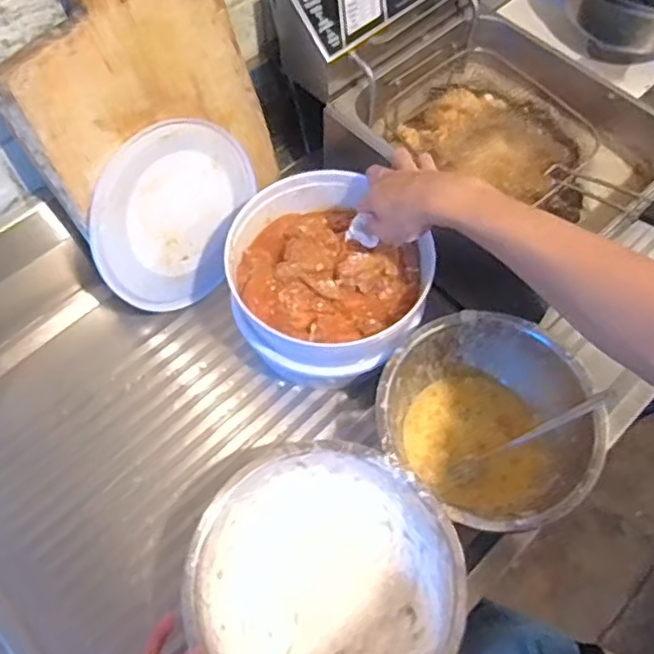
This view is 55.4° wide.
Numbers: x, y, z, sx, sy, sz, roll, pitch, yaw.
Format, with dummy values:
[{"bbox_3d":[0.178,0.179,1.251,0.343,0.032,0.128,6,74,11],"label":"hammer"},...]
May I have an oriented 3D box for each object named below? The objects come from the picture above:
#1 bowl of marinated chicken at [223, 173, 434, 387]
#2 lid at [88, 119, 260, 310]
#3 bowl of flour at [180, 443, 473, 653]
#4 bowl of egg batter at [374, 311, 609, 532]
[{"bbox_3d":[-0.007,-0.046,0.682,0.191,0.116,0.208,1,63,-1],"label":"bowl of marinated chicken"},{"bbox_3d":[-0.167,-0.120,0.681,0.009,0.185,0.202,30,101,34],"label":"lid"},{"bbox_3d":[-0.002,0.235,0.566,0.221,0.106,0.222,1,63,-1],"label":"bowl of flour"},{"bbox_3d":[0.156,0.100,0.630,0.192,0.093,0.202,1,63,-1],"label":"bowl of egg batter"}]

